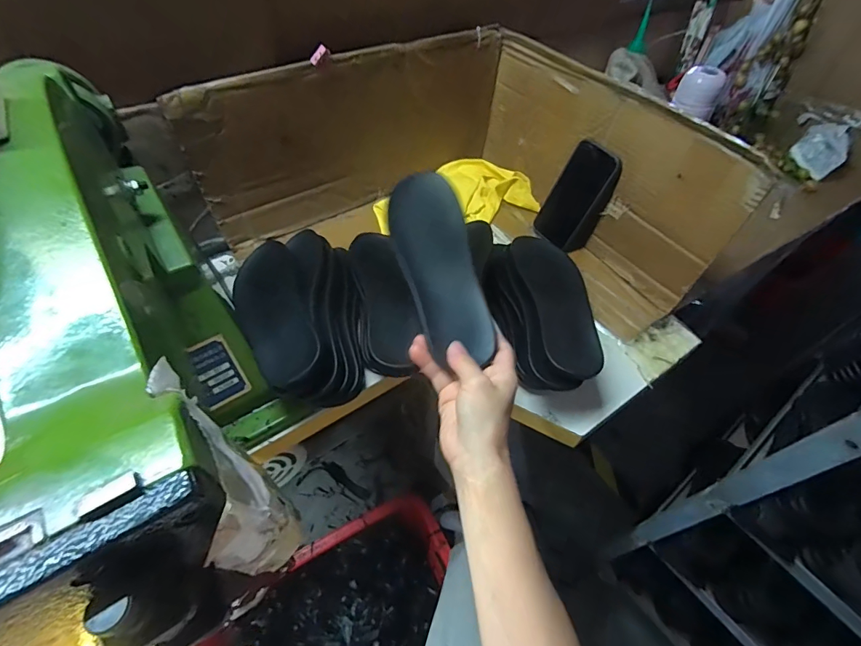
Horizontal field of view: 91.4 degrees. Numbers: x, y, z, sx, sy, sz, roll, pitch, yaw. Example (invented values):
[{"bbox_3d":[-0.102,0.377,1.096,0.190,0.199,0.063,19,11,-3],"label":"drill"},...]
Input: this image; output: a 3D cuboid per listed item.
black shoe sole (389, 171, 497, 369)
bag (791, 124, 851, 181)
[{"bbox_3d":[0.006,-0.067,0.447,0.077,0.022,0.224,-10,68,-12],"label":"black shoe sole"},{"bbox_3d":[0.915,-0.404,0.983,0.131,0.065,0.101,-36,63,-27],"label":"bag"}]

